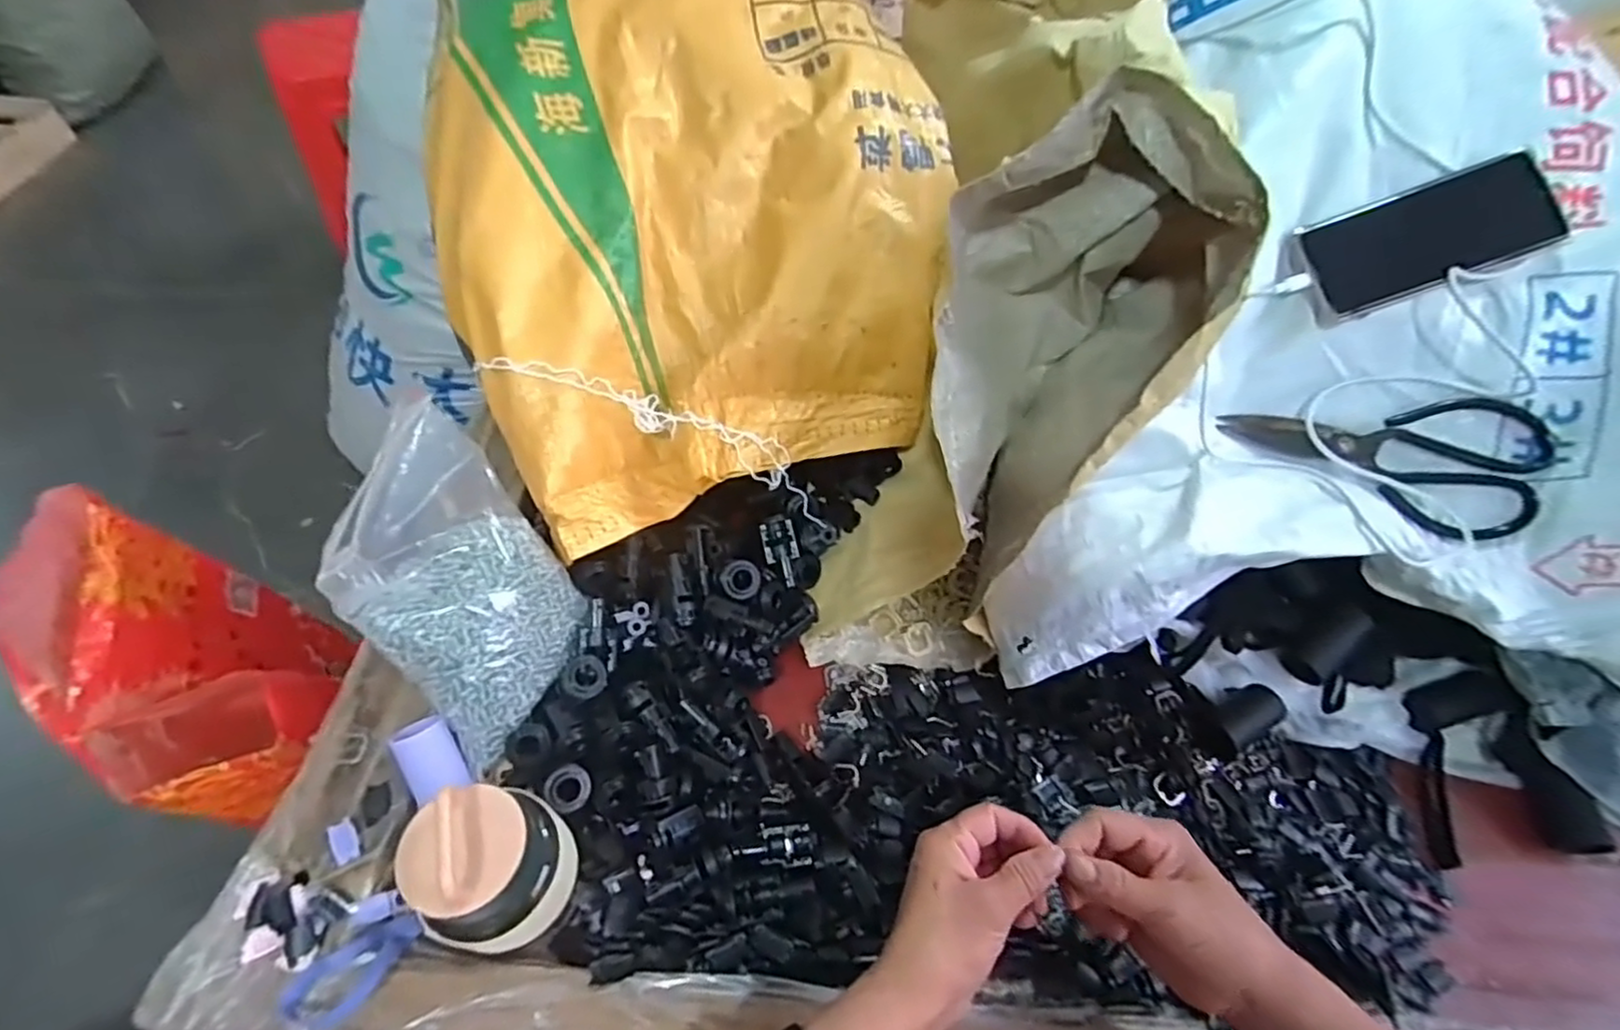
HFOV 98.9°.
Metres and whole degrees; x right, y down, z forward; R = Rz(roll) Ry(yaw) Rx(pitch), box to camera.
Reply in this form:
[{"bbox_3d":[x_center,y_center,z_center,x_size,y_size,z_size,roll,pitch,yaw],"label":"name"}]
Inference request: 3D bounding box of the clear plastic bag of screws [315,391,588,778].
[{"bbox_3d":[-0.230,0.039,0.452,0.115,0.100,0.185,-36,65,-24],"label":"clear plastic bag of screws"}]

